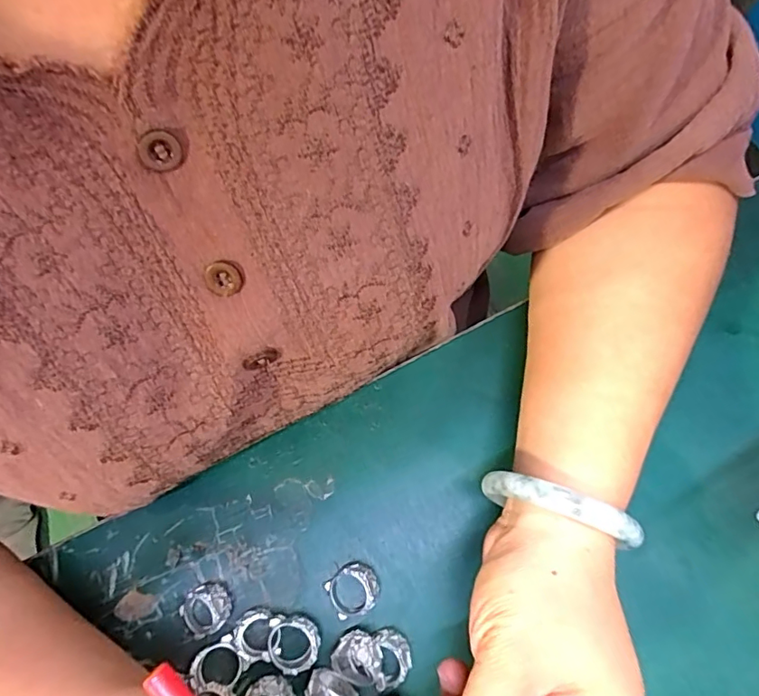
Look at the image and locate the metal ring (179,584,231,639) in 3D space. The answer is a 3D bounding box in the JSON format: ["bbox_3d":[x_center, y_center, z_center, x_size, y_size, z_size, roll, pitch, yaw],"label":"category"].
[{"bbox_3d":[-0.088,0.132,0.259,0.026,0.014,0.022,-27,73,-6],"label":"metal ring"}]

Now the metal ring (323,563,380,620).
[{"bbox_3d":[-0.013,0.122,0.260,0.026,0.015,0.023,-29,73,-7],"label":"metal ring"}]

